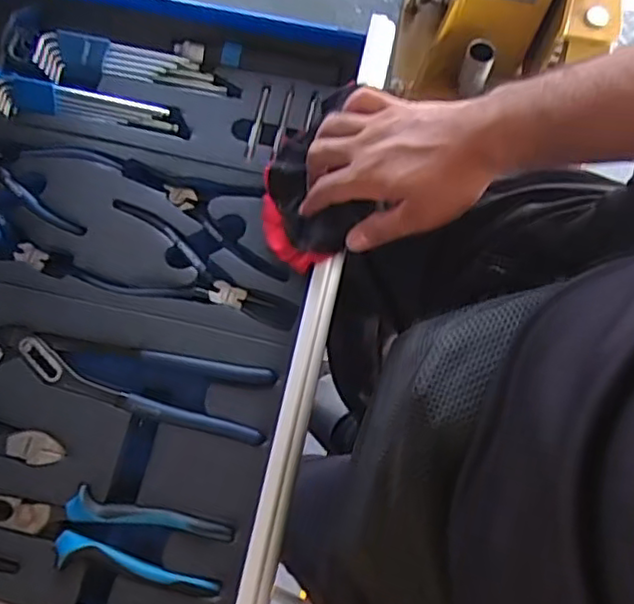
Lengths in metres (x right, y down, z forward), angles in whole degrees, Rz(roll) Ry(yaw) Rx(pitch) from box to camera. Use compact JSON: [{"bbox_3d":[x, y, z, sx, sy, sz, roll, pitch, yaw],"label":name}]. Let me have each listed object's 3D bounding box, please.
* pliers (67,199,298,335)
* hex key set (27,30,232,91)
[{"bbox_3d":[-0.104,-0.020,0.537,0.184,0.007,0.076,23,75,6],"label":"pliers"},{"bbox_3d":[-0.178,-0.217,0.600,0.177,0.016,0.048,12,74,3],"label":"hex key set"}]

